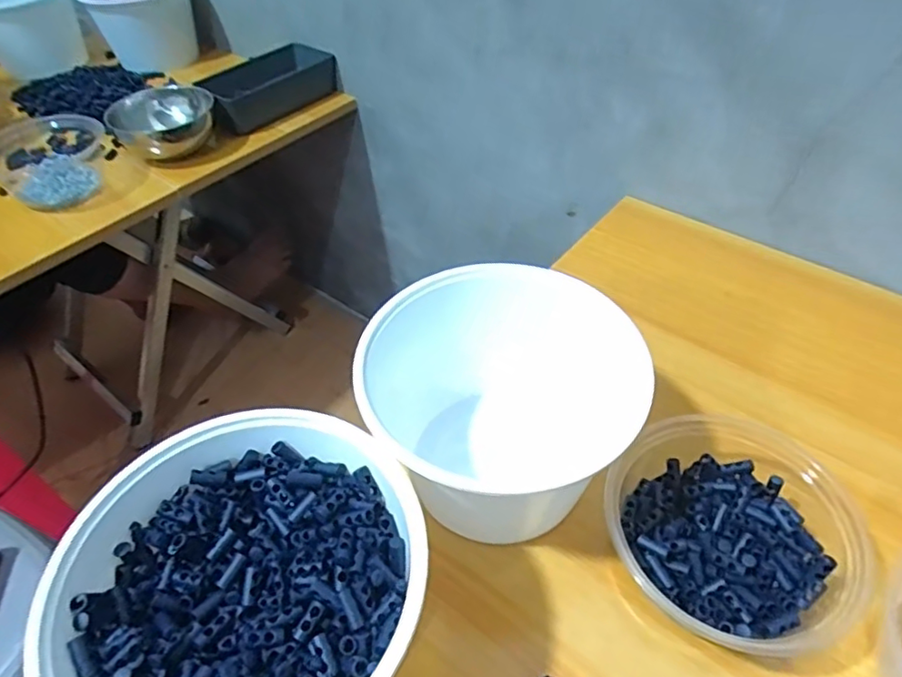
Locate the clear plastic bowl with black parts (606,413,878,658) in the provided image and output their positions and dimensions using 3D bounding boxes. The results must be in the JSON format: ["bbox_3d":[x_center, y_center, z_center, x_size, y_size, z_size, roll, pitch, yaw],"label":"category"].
[{"bbox_3d":[0.169,0.114,0.351,0.135,0.057,0.143,-1,47,2],"label":"clear plastic bowl with black parts"}]

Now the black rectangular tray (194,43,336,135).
[{"bbox_3d":[-0.256,-0.348,0.808,0.100,0.047,0.207,34,57,29],"label":"black rectangular tray"}]

